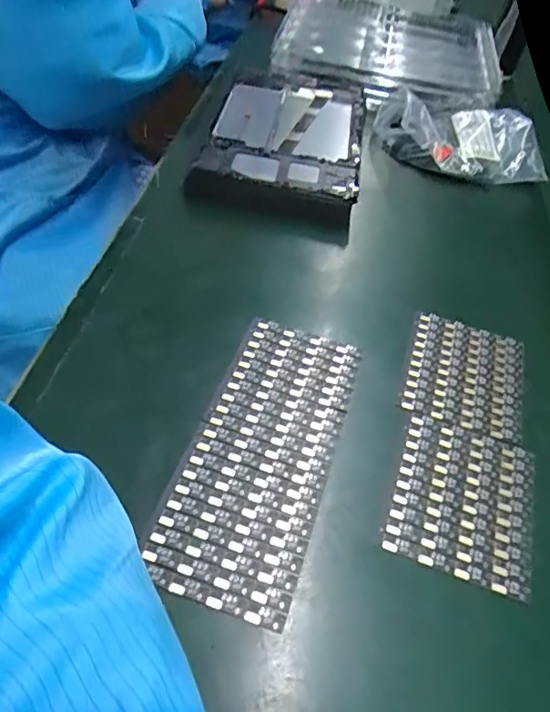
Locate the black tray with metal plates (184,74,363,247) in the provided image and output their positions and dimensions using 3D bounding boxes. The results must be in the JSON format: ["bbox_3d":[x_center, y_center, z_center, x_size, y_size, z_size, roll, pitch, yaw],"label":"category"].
[{"bbox_3d":[0.013,-0.231,0.603,0.157,0.033,0.294,9,47,3],"label":"black tray with metal plates"}]

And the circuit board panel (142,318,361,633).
[{"bbox_3d":[-0.005,0.054,0.346,0.082,0.006,0.204,15,47,9],"label":"circuit board panel"}]

